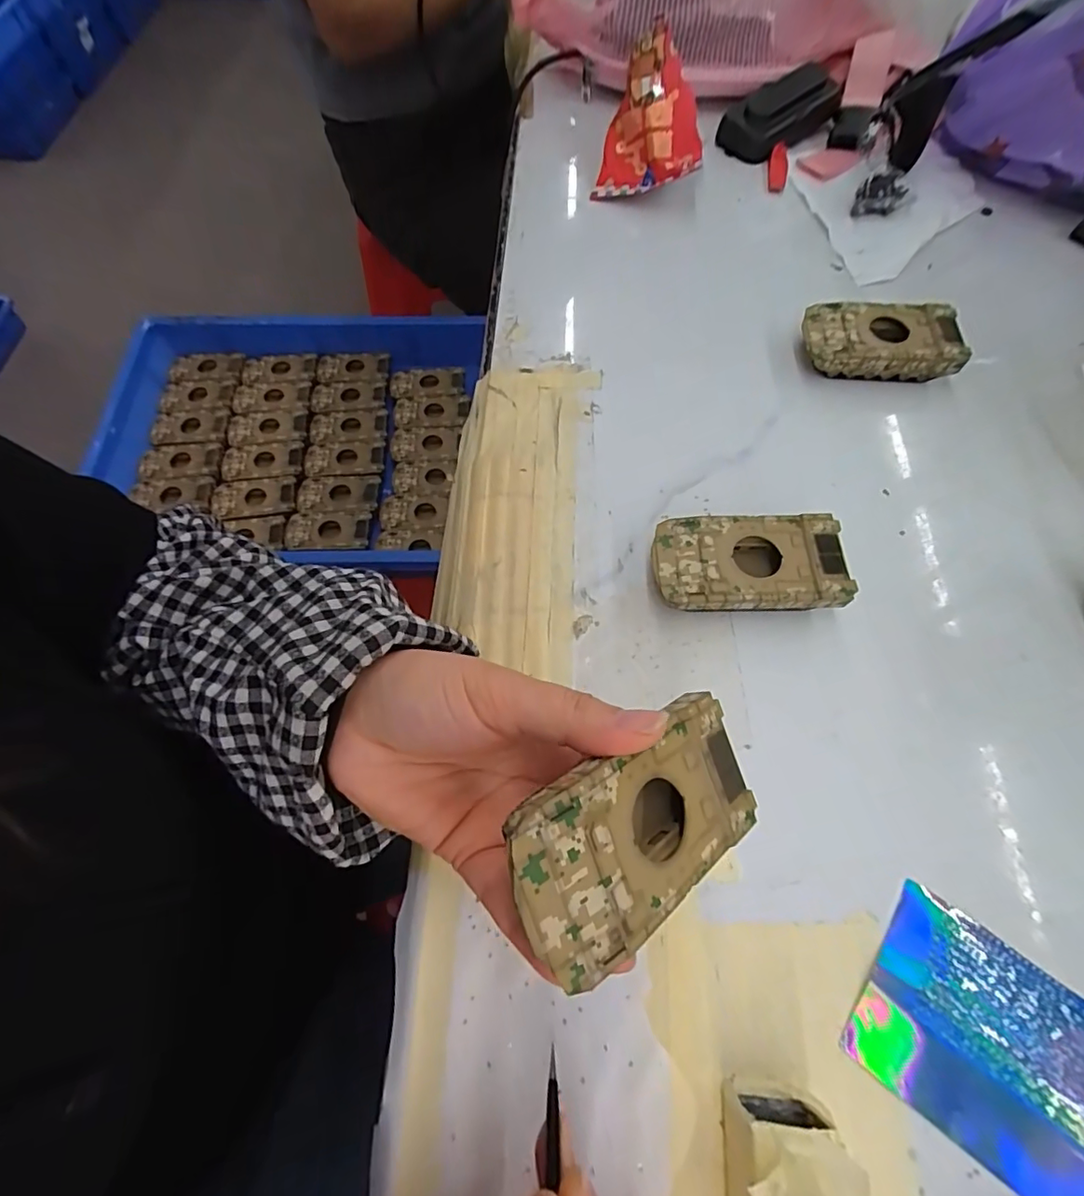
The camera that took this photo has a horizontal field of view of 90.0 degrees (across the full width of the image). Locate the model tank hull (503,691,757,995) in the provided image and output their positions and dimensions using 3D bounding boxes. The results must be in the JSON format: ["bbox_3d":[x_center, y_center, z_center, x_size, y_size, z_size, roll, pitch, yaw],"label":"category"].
[{"bbox_3d":[0.030,0.071,0.172,0.094,0.016,0.052,-20,90,-37],"label":"model tank hull"}]

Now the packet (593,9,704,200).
[{"bbox_3d":[0.081,-0.380,0.428,0.078,0.028,0.103,1,105,26],"label":"packet"}]

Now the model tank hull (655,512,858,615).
[{"bbox_3d":[0.108,-0.015,0.291,0.095,0.026,0.051,-2,66,-1],"label":"model tank hull"}]

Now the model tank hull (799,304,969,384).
[{"bbox_3d":[0.222,-0.169,0.361,0.095,0.026,0.048,5,66,2],"label":"model tank hull"}]

